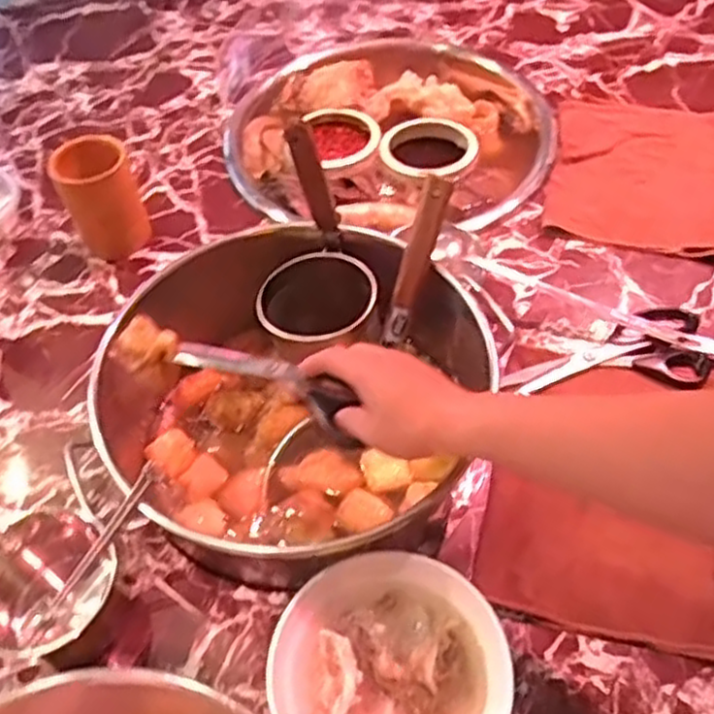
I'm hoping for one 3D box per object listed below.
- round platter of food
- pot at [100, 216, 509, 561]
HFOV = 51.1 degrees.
[{"bbox_3d":[0.039,-0.317,0.992,0.418,0.047,0.382,-2,54,2],"label":"round platter of food"},{"bbox_3d":[-0.074,0.031,0.747,0.365,0.161,0.302,-22,55,-12],"label":"pot"}]

